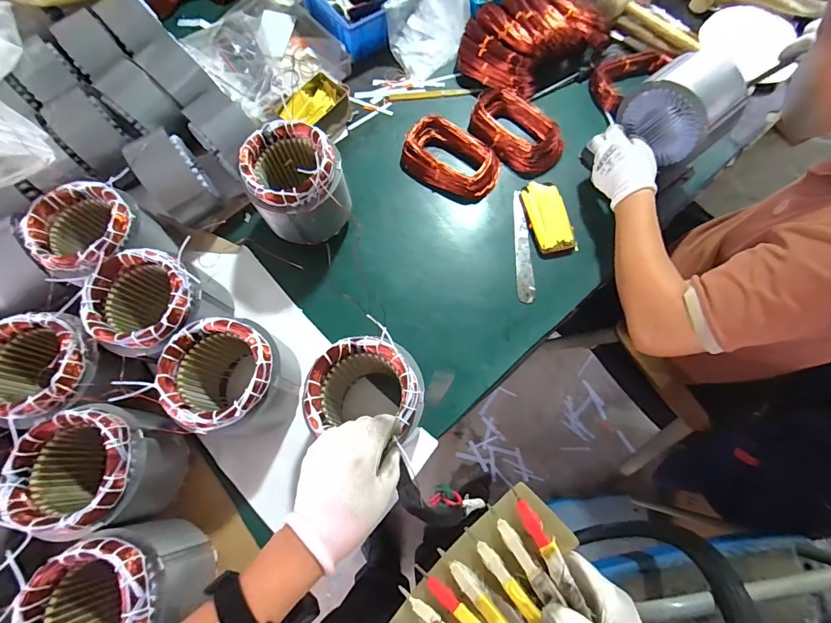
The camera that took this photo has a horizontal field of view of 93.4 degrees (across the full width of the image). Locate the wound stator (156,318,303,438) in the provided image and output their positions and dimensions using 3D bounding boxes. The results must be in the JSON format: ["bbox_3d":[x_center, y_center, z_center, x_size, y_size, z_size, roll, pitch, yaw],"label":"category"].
[{"bbox_3d":[-0.256,0.103,0.566,0.138,0.165,0.149,1,73,-2],"label":"wound stator"}]

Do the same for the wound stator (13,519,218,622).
[{"bbox_3d":[-0.352,0.332,0.472,0.147,0.155,0.135,-21,75,-8],"label":"wound stator"}]

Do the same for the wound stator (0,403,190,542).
[{"bbox_3d":[-0.413,0.206,0.525,0.141,0.148,0.149,8,73,0],"label":"wound stator"}]

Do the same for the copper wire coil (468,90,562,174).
[{"bbox_3d":[0.200,-0.362,0.790,0.131,0.034,0.201,-35,78,-11],"label":"copper wire coil"}]

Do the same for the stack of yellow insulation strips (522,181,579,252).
[{"bbox_3d":[0.251,-0.178,0.738,0.073,0.025,0.138,-11,74,-5],"label":"stack of yellow insulation strips"}]

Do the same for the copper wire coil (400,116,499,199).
[{"bbox_3d":[0.072,-0.300,0.769,0.193,0.044,0.138,21,74,4],"label":"copper wire coil"}]

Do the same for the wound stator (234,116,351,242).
[{"bbox_3d":[-0.195,-0.203,0.662,0.138,0.173,0.136,1,73,-2],"label":"wound stator"}]

